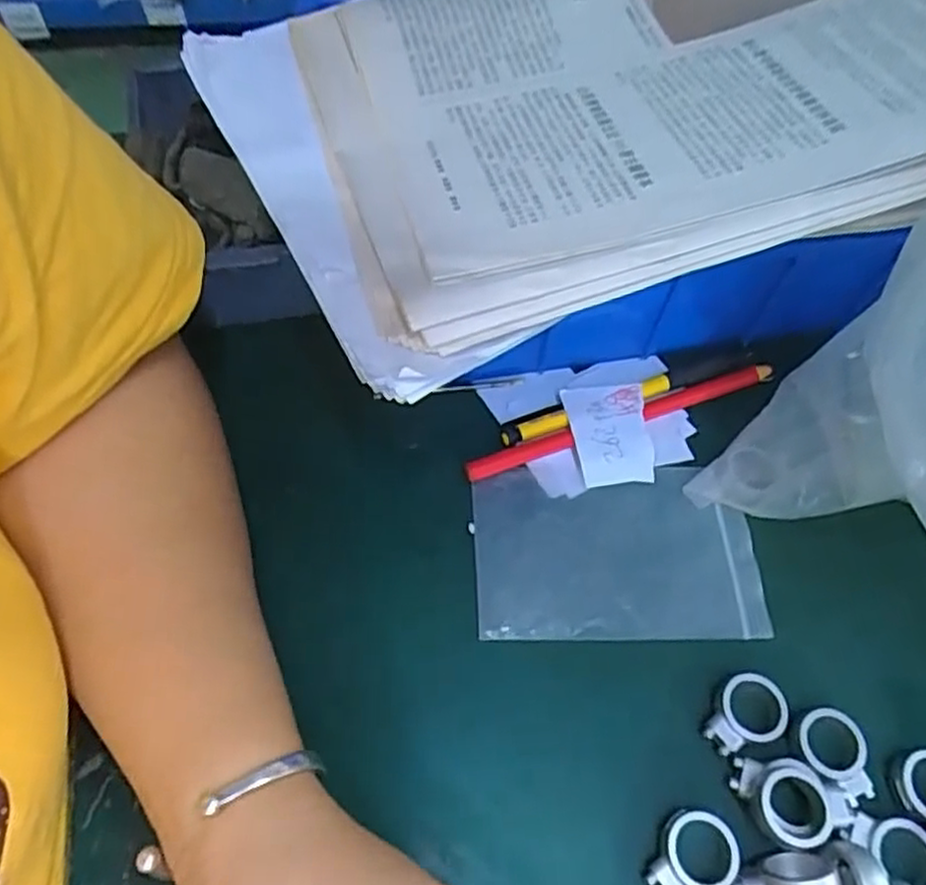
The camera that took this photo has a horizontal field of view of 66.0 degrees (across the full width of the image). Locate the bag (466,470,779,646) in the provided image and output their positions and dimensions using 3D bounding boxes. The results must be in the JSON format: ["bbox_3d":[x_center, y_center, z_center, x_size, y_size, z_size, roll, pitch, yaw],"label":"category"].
[{"bbox_3d":[0.067,0.048,0.313,0.123,0.006,0.076,1,62,-5],"label":"bag"}]

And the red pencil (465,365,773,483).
[{"bbox_3d":[0.077,-0.012,0.341,0.162,0.006,0.011,-19,62,-13],"label":"red pencil"}]

